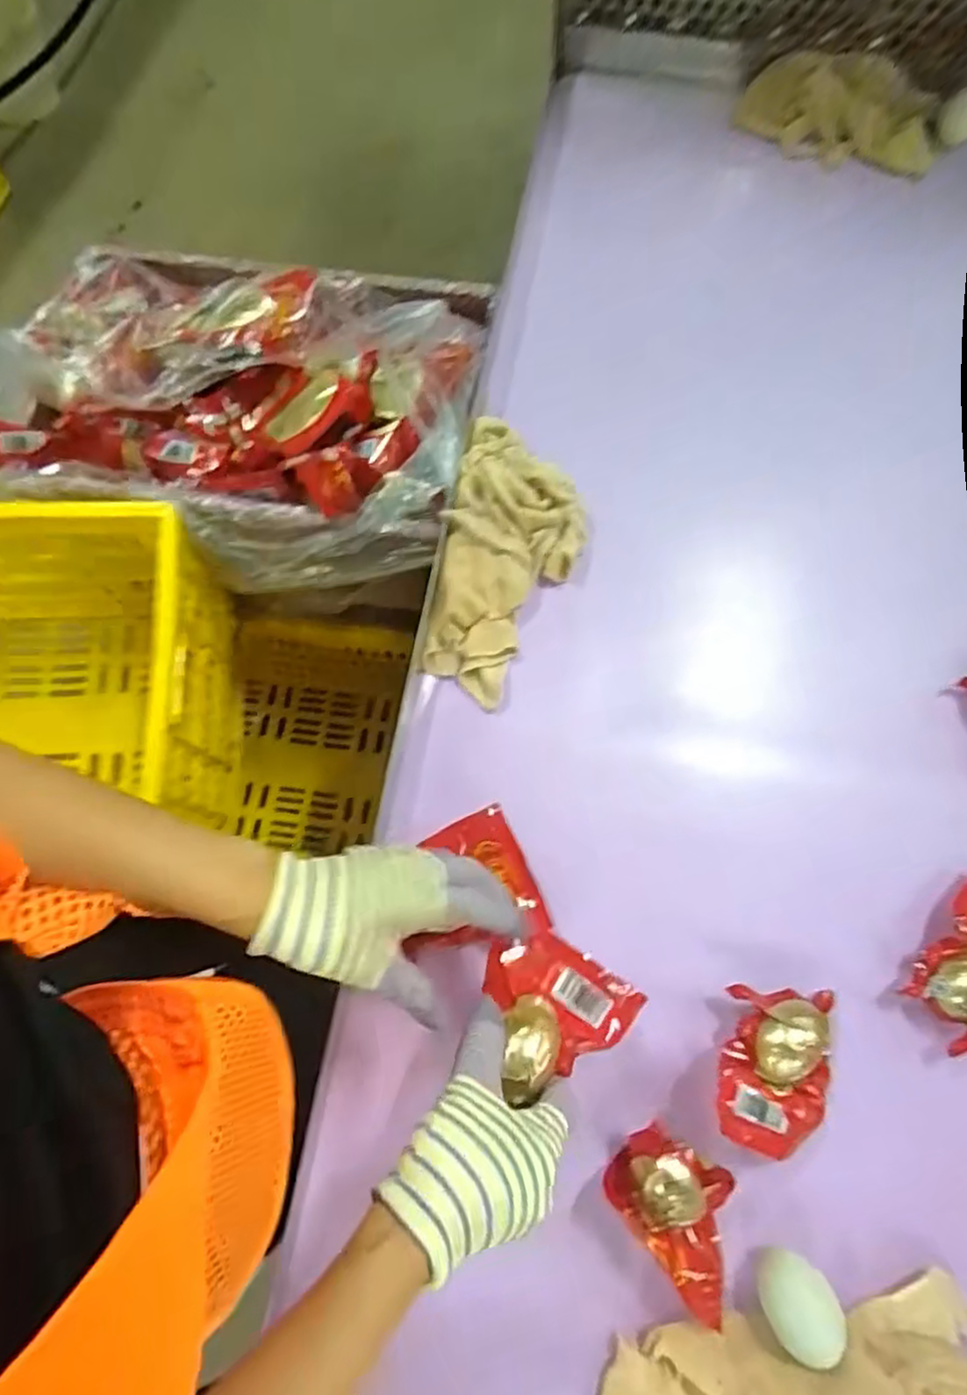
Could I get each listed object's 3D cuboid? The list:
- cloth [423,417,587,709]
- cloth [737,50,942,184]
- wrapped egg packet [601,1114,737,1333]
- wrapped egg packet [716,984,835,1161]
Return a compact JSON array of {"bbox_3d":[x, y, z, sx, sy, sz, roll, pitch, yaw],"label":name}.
[{"bbox_3d":[0.019,-0.120,0.582,0.115,0.039,0.243,16,74,6],"label":"cloth"},{"bbox_3d":[0.381,-0.616,0.728,0.214,0.056,0.090,16,74,6],"label":"cloth"},{"bbox_3d":[0.128,0.325,0.431,0.066,0.045,0.103,-39,76,-10],"label":"wrapped egg packet"},{"bbox_3d":[0.194,0.242,0.457,0.073,0.033,0.101,18,74,6],"label":"wrapped egg packet"}]

